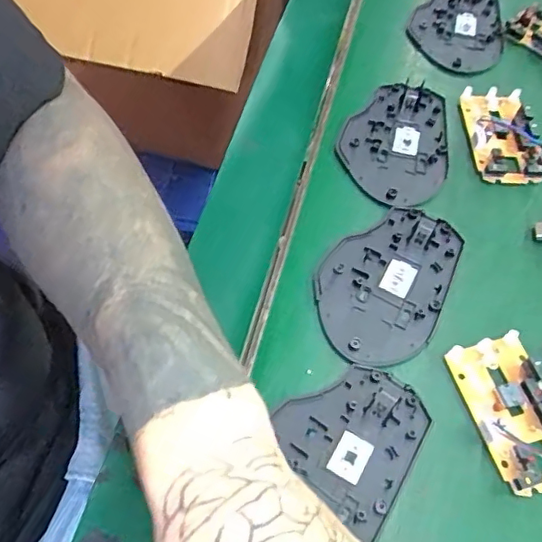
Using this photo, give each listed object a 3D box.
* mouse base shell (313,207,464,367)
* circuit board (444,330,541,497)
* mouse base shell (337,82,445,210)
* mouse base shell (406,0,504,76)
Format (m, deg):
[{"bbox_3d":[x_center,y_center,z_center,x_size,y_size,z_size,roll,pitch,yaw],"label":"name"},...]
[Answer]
[{"bbox_3d":[0.067,0.005,0.338,0.070,0.006,0.107,26,62,13],"label":"mouse base shell"},{"bbox_3d":[0.127,0.071,0.297,0.042,0.013,0.078,-14,61,-10],"label":"circuit board"},{"bbox_3d":[0.087,-0.089,0.396,0.071,0.008,0.107,19,61,9],"label":"mouse base shell"},{"bbox_3d":[0.154,-0.202,0.471,0.074,0.013,0.110,19,61,9],"label":"mouse base shell"}]

